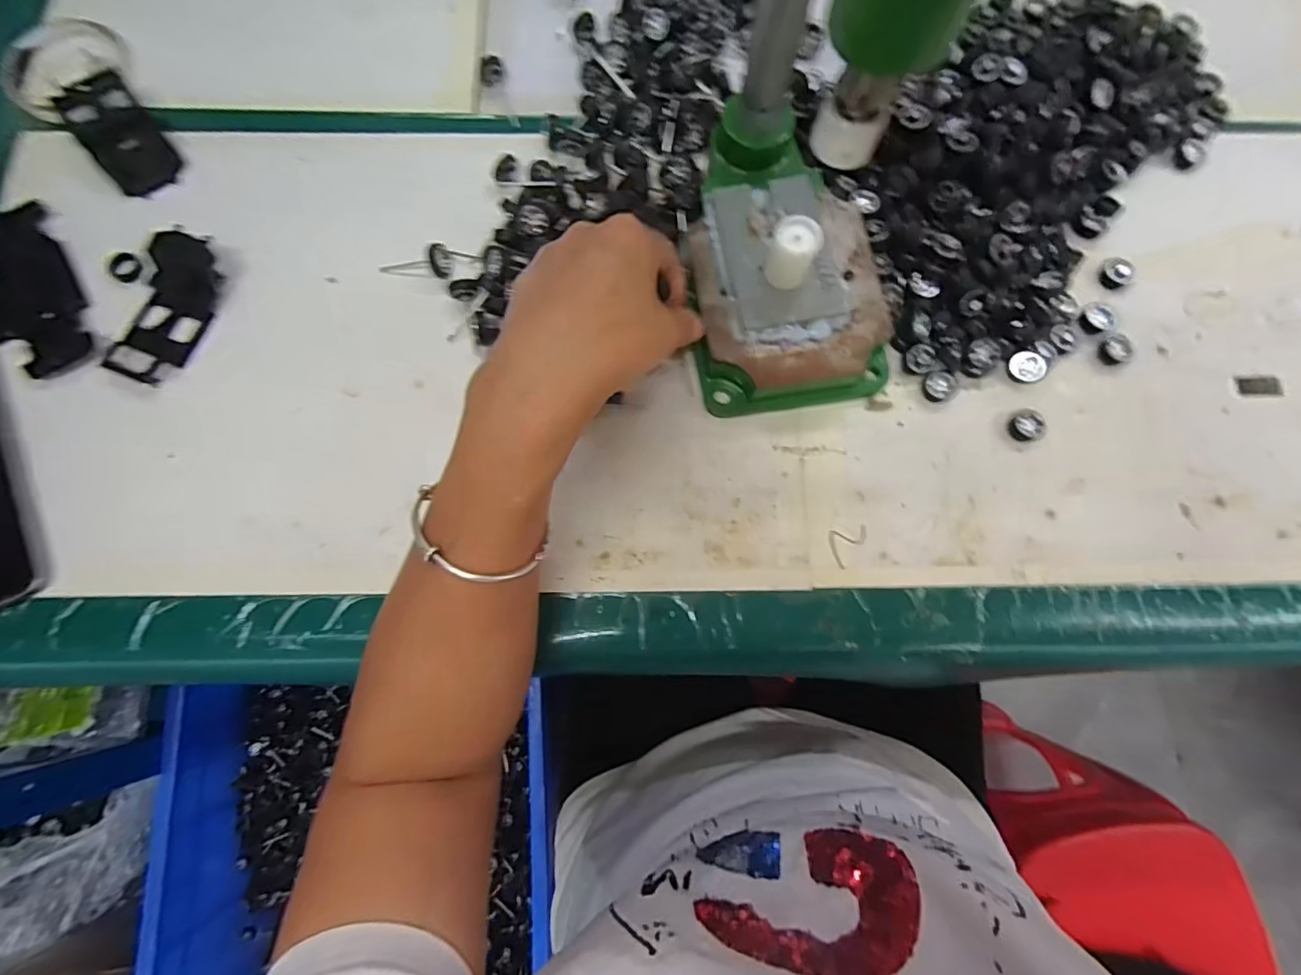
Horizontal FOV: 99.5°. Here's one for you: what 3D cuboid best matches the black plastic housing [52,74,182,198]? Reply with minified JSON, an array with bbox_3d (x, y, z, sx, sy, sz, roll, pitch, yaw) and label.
[{"bbox_3d":[-0.357,-0.239,0.368,0.043,0.016,0.086,-37,81,-7],"label":"black plastic housing"}]

